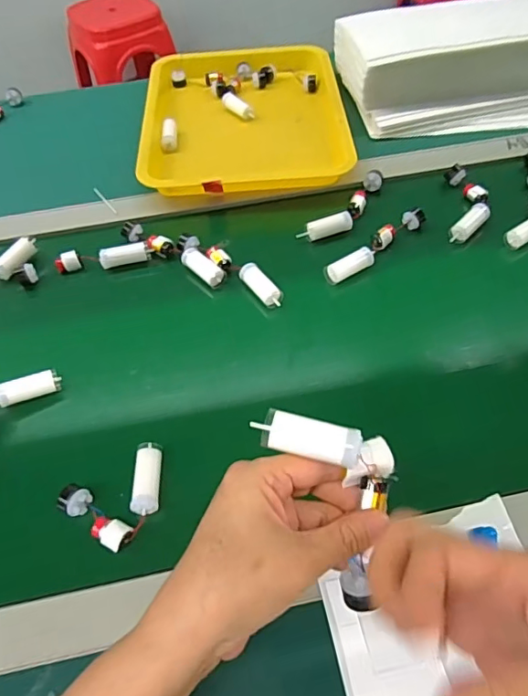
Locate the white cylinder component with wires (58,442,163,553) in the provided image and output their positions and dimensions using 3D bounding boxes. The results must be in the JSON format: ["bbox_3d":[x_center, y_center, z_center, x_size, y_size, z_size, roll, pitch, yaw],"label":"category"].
[{"bbox_3d":[-0.111,0.110,0.415,0.062,0.017,0.082,28,59,24],"label":"white cylinder component with wires"}]

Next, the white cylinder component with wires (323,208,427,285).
[{"bbox_3d":[0.125,-0.113,0.571,0.140,0.022,0.029,-37,58,-22],"label":"white cylinder component with wires"}]

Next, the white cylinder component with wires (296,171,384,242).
[{"bbox_3d":[0.099,-0.161,0.608,0.130,0.020,0.037,-40,59,-23],"label":"white cylinder component with wires"}]

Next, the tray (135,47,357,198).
[{"bbox_3d":[-0.028,-0.317,0.716,0.257,0.047,0.311,-5,52,1],"label":"tray"}]

